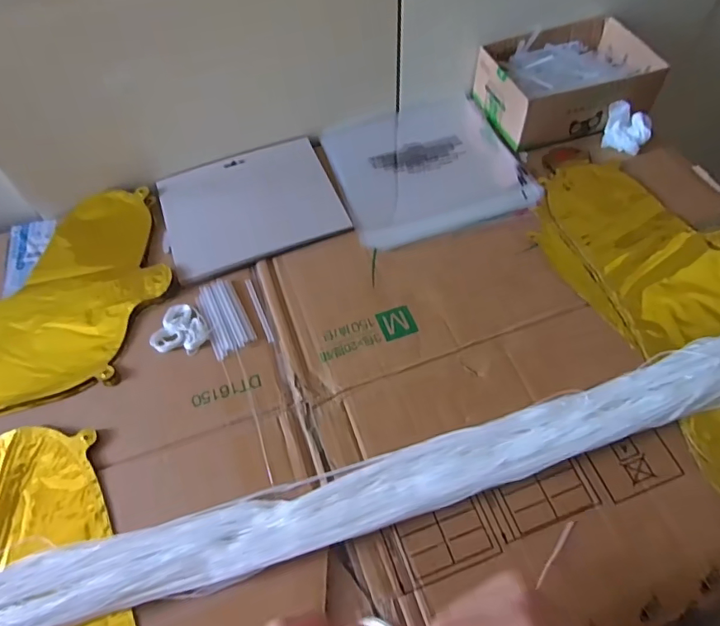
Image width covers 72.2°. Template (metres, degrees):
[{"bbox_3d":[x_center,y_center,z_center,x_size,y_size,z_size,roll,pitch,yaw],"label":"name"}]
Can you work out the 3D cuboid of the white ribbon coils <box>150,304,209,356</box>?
[{"bbox_3d":[-0.172,0.016,0.478,0.050,0.006,0.051,-1,58,2],"label":"white ribbon coils"}]

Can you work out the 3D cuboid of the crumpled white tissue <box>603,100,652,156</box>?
[{"bbox_3d":[0.313,-0.219,0.577,0.052,0.038,0.045,24,63,17],"label":"crumpled white tissue"}]

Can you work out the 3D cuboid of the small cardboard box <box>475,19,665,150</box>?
[{"bbox_3d":[0.251,-0.286,0.606,0.191,0.059,0.148,-18,59,-8],"label":"small cardboard box"}]

